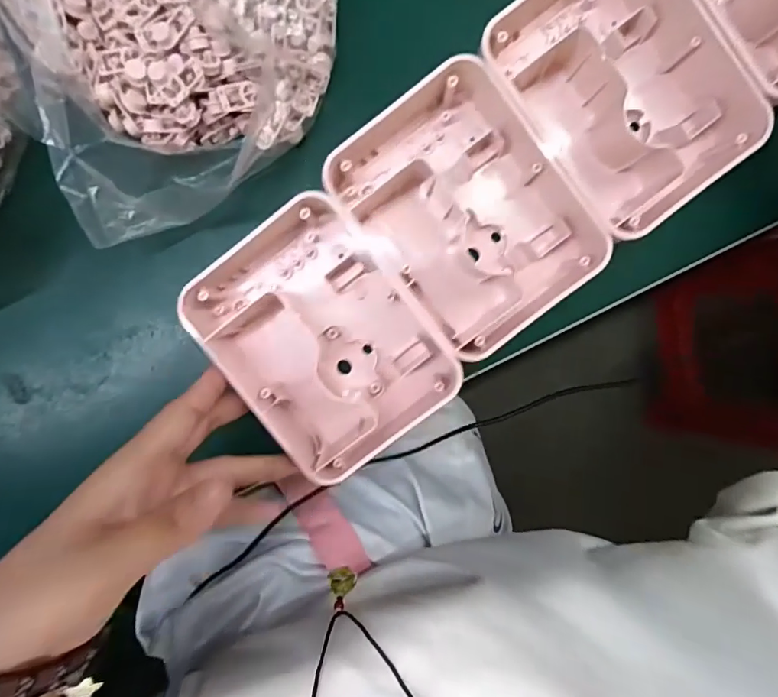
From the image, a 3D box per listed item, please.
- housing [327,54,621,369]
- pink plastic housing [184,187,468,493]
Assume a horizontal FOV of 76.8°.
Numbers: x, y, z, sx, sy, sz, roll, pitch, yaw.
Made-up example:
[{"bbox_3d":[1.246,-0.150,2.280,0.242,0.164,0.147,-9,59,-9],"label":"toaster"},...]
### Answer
[{"bbox_3d":[0.045,-0.076,0.262,0.107,0.039,0.139,-39,94,3],"label":"housing"},{"bbox_3d":[-0.037,-0.007,0.269,0.101,0.044,0.136,-41,93,5],"label":"pink plastic housing"}]

